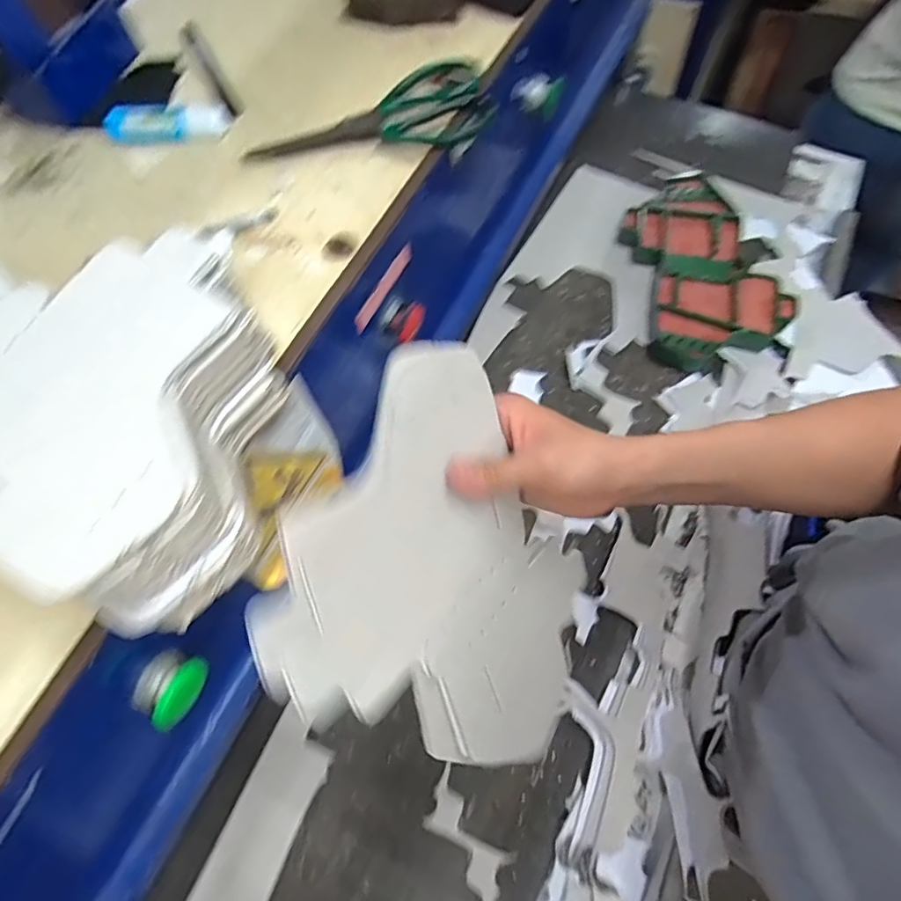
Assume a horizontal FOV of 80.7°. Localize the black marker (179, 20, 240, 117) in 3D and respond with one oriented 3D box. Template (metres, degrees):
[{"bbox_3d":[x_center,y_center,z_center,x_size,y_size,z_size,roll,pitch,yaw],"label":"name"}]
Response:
[{"bbox_3d":[-0.226,-0.355,0.498,0.017,0.018,0.140,-27,67,-8],"label":"black marker"}]

